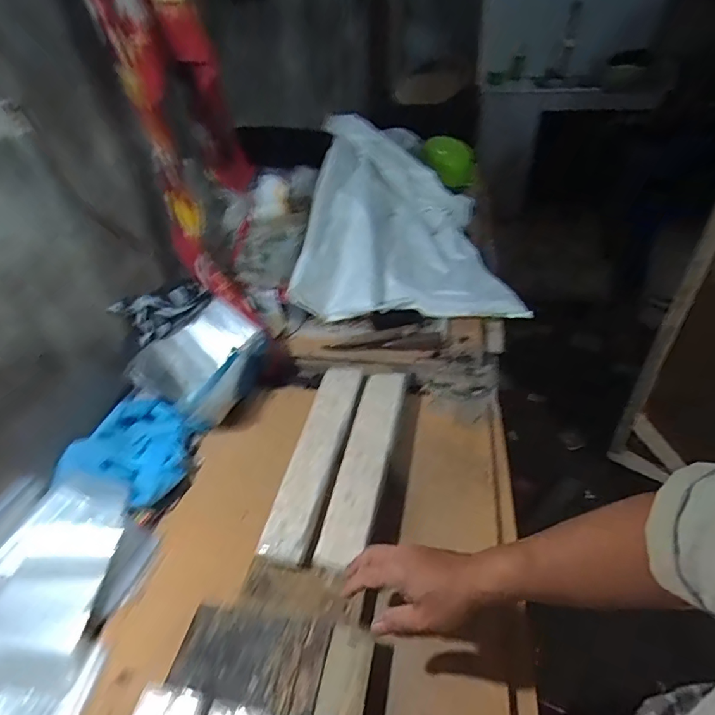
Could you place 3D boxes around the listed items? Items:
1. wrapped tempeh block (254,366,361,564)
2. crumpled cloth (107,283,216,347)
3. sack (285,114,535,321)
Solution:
[{"bbox_3d":[-0.058,0.148,0.746,0.074,0.047,0.373,7,41,11],"label":"wrapped tempeh block"},{"bbox_3d":[-0.367,-0.091,0.889,0.065,0.083,0.164,23,46,27],"label":"crumpled cloth"},{"bbox_3d":[0.093,-0.301,1.055,0.474,0.284,0.401,-6,40,-3],"label":"sack"}]

